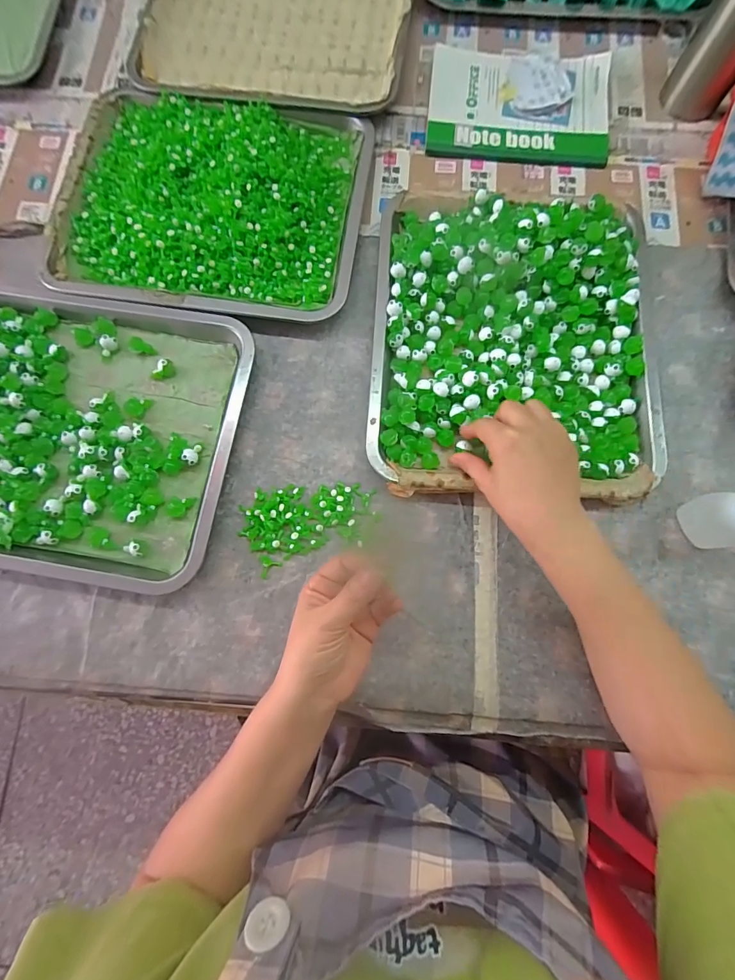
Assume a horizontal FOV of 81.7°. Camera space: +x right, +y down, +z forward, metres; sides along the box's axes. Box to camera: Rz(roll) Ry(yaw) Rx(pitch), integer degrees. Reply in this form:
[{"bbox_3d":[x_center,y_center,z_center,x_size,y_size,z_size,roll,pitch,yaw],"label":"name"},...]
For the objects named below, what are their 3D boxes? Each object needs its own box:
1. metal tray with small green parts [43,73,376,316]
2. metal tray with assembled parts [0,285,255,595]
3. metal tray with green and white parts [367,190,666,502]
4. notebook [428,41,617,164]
[{"bbox_3d":[-0.157,-0.300,0.433,0.302,0.032,0.249,6,80,2],"label":"metal tray with small green parts"},{"bbox_3d":[-0.277,-0.058,0.389,0.313,0.021,0.260,9,80,2],"label":"metal tray with assembled parts"},{"bbox_3d":[0.136,-0.143,0.392,0.256,0.037,0.297,3,80,1],"label":"metal tray with green and white parts"},{"bbox_3d":[0.169,-0.428,0.472,0.197,0.013,0.135,5,80,2],"label":"notebook"}]

